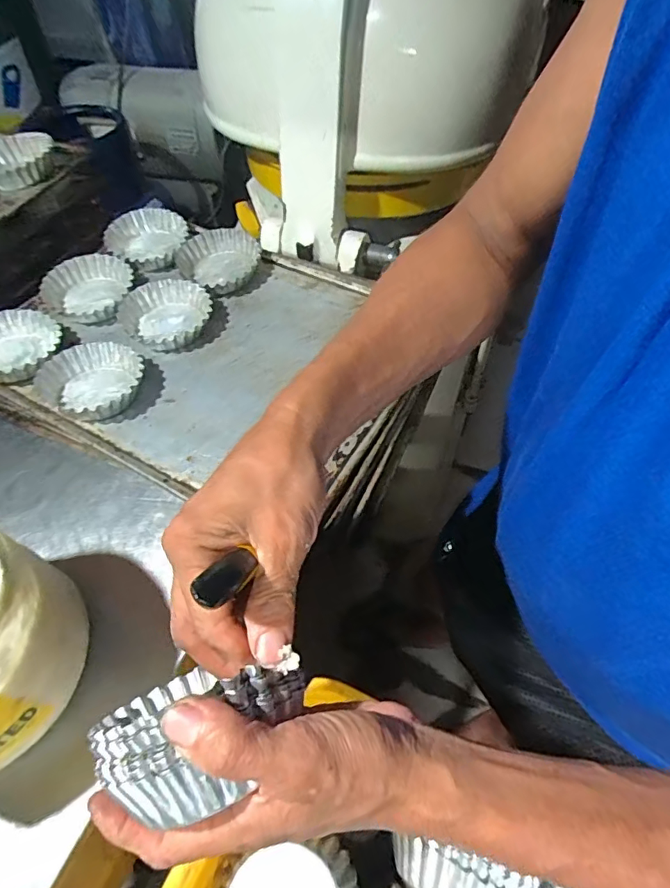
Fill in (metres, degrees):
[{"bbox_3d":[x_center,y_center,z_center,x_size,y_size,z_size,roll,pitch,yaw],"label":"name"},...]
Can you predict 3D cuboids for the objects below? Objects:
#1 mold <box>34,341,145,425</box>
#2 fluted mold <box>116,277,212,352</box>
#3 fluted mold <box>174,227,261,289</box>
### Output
[{"bbox_3d":[-0.248,-0.065,0.516,0.090,0.030,0.091,-1,55,1],"label":"mold"},{"bbox_3d":[-0.191,-0.148,0.575,0.097,0.028,0.097,-1,55,1],"label":"fluted mold"},{"bbox_3d":[-0.146,-0.237,0.630,0.093,0.024,0.088,22,58,16],"label":"fluted mold"}]

